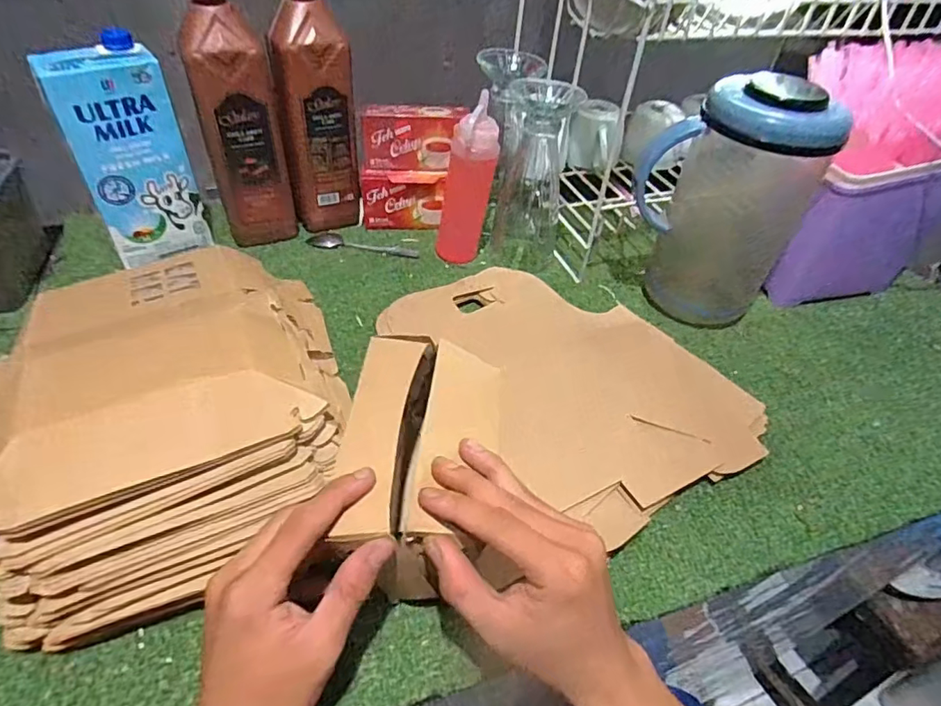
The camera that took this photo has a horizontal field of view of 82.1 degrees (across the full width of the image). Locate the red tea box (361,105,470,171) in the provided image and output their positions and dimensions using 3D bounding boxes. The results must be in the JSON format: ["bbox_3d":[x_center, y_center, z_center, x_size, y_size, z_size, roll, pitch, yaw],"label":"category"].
[{"bbox_3d":[-0.066,-0.253,0.634,0.111,0.059,0.051,3,44,-5],"label":"red tea box"}]

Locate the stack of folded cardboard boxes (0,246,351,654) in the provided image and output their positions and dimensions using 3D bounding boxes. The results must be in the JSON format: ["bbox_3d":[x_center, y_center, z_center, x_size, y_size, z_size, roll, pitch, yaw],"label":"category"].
[{"bbox_3d":[-0.206,0.024,0.392,0.206,0.113,0.284,-12,46,-18],"label":"stack of folded cardboard boxes"}]

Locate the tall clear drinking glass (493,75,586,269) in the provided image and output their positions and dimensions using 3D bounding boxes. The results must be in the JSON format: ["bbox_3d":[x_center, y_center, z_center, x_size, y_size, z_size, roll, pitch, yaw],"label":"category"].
[{"bbox_3d":[0.072,-0.197,0.605,0.069,0.188,0.074,16,44,11],"label":"tall clear drinking glass"}]

